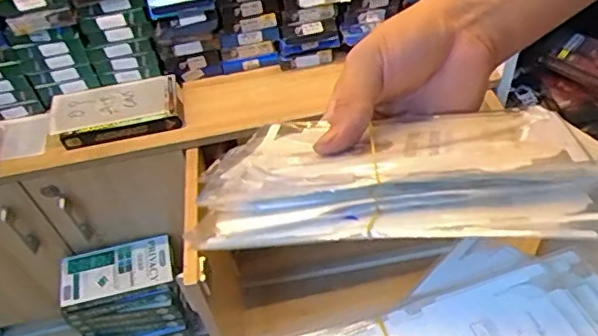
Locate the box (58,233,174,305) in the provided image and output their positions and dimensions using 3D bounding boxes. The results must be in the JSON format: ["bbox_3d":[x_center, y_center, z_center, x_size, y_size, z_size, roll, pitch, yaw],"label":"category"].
[{"bbox_3d":[-0.310,0.172,0.990,0.191,0.015,0.091,-15,51,-6],"label":"box"}]

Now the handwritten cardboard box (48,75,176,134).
[{"bbox_3d":[-0.288,-0.093,0.891,0.192,0.025,0.077,-7,51,1],"label":"handwritten cardboard box"}]

